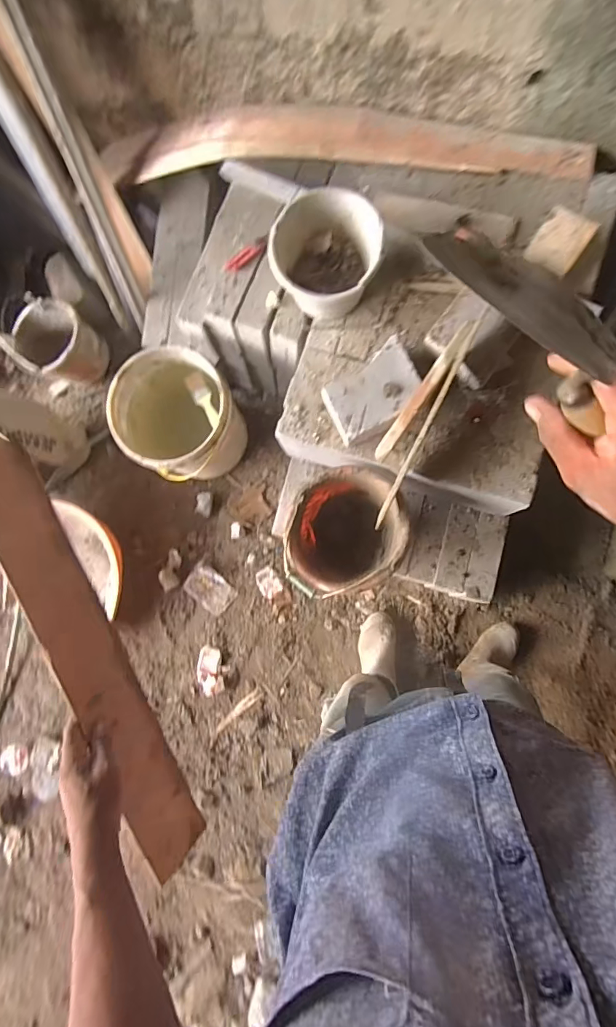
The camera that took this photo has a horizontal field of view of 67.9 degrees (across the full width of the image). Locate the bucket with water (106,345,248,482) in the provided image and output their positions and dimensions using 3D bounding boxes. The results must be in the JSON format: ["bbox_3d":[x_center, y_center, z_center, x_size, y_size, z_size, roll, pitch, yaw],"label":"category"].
[{"bbox_3d":[-0.359,-0.268,1.320,0.303,0.296,0.326,-1,82,6],"label":"bucket with water"}]

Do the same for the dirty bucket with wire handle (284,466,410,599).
[{"bbox_3d":[0.089,0.047,1.134,0.283,0.216,0.263,-1,82,6],"label":"dirty bucket with wire handle"}]

